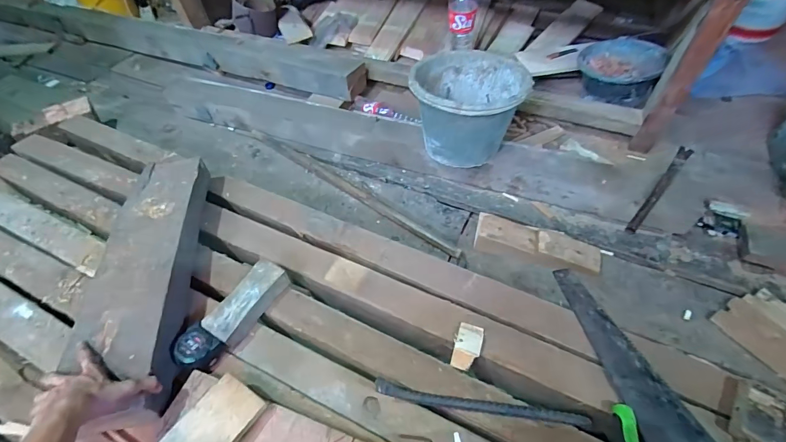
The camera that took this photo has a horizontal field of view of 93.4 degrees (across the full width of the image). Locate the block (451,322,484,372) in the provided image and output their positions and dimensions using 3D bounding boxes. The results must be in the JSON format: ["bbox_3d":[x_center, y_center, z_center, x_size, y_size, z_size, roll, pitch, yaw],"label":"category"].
[{"bbox_3d":[0.131,0.217,0.647,0.045,0.016,0.085,14,54,11],"label":"block"}]

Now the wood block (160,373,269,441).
[{"bbox_3d":[-0.268,0.305,0.512,0.080,0.024,0.169,29,59,21],"label":"wood block"}]

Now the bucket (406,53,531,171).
[{"bbox_3d":[0.187,-0.289,0.956,0.262,0.221,0.284,-1,53,1],"label":"bucket"}]

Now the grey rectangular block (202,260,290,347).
[{"bbox_3d":[-0.274,0.148,0.694,0.069,0.037,0.157,26,58,20],"label":"grey rectangular block"}]

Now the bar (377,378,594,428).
[{"bbox_3d":[0.136,0.284,0.574,0.321,0.048,0.023,6,53,6],"label":"bar"}]

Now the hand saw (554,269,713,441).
[{"bbox_3d":[0.415,0.302,0.554,0.107,0.048,0.553,-9,53,-6],"label":"hand saw"}]

